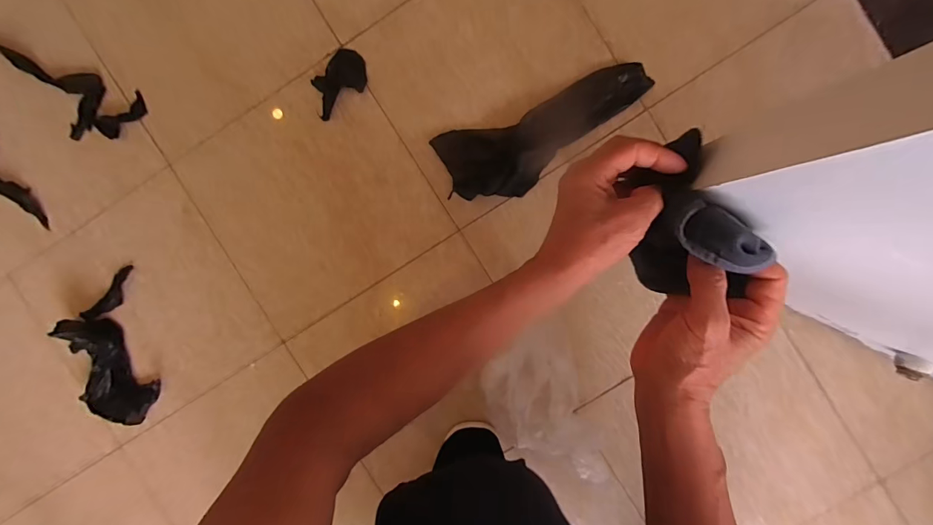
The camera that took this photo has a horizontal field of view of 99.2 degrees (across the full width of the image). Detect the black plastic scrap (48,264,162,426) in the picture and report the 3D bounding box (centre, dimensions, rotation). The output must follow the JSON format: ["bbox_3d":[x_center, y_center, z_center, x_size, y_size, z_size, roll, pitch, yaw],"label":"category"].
[{"bbox_3d":[-0.496,0.121,0.541,0.099,0.044,0.213,-11,92,3],"label":"black plastic scrap"}]

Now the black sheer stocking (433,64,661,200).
[{"bbox_3d":[0.105,-0.160,0.504,0.274,0.029,0.101,-22,95,2],"label":"black sheer stocking"}]

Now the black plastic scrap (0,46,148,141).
[{"bbox_3d":[-0.545,-0.219,0.529,0.213,0.016,0.087,16,96,-1],"label":"black plastic scrap"}]

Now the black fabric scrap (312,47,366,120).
[{"bbox_3d":[-0.169,-0.236,0.517,0.086,0.006,0.059,-36,94,4],"label":"black fabric scrap"}]

